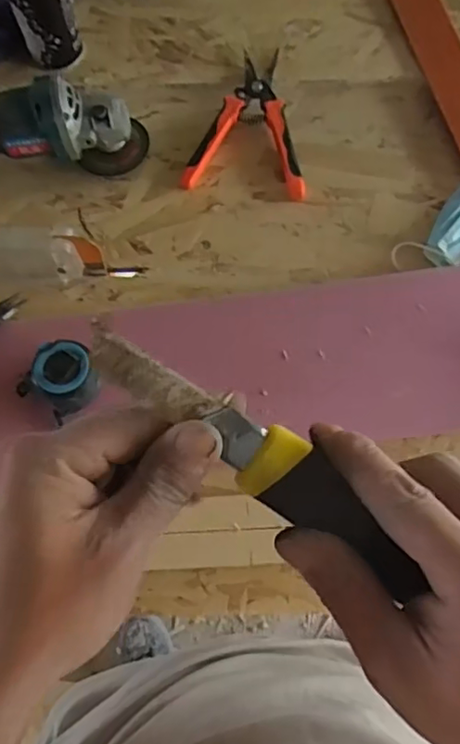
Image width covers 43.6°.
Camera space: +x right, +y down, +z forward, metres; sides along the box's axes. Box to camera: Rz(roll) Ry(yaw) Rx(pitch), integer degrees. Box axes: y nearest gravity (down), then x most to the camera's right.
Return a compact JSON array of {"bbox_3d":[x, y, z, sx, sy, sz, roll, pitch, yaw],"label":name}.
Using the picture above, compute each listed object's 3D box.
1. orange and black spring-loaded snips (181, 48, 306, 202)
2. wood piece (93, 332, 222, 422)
[{"bbox_3d":[0.027,-0.293,0.666,0.134,0.020,0.193,7,70,4],"label":"orange and black spring-loaded snips"},{"bbox_3d":[-0.029,0.004,0.217,0.051,0.005,0.014,31,73,-10],"label":"wood piece"}]

